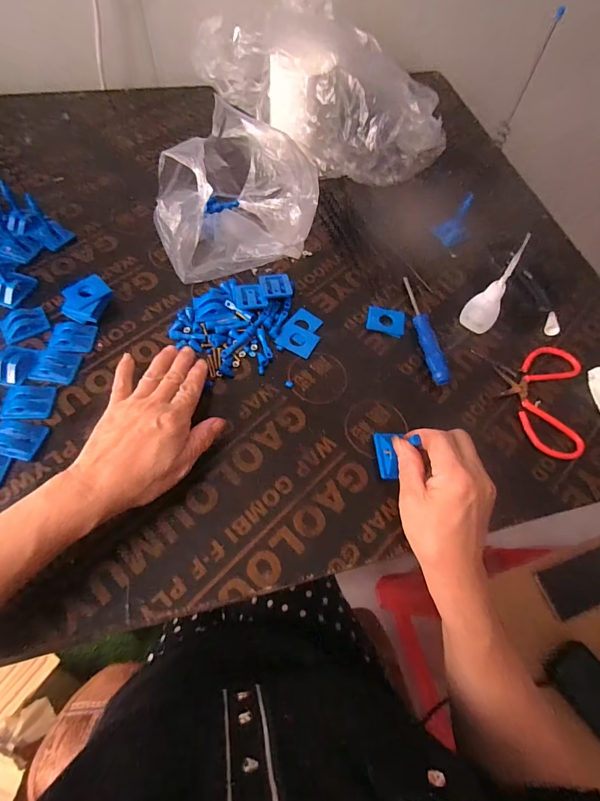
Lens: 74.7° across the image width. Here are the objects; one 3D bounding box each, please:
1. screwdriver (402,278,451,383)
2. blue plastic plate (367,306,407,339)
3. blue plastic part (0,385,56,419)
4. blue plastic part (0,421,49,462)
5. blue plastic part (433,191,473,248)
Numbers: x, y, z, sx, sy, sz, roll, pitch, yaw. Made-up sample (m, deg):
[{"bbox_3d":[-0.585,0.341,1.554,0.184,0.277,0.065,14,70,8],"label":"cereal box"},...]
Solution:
[{"bbox_3d":[0.139,-0.082,0.439,0.017,0.019,0.149,-3,63,-5],"label":"screwdriver"},{"bbox_3d":[0.099,-0.091,0.449,0.043,0.004,0.037,17,63,5],"label":"blue plastic plate"},{"bbox_3d":[-0.259,0.002,0.373,0.042,0.008,0.037,-1,63,-4],"label":"blue plastic part"},{"bbox_3d":[-0.257,0.034,0.355,0.042,0.009,0.034,10,63,2],"label":"blue plastic part"},{"bbox_3d":[0.201,-0.232,0.505,0.036,0.046,0.039,-21,66,-14],"label":"blue plastic part"}]

